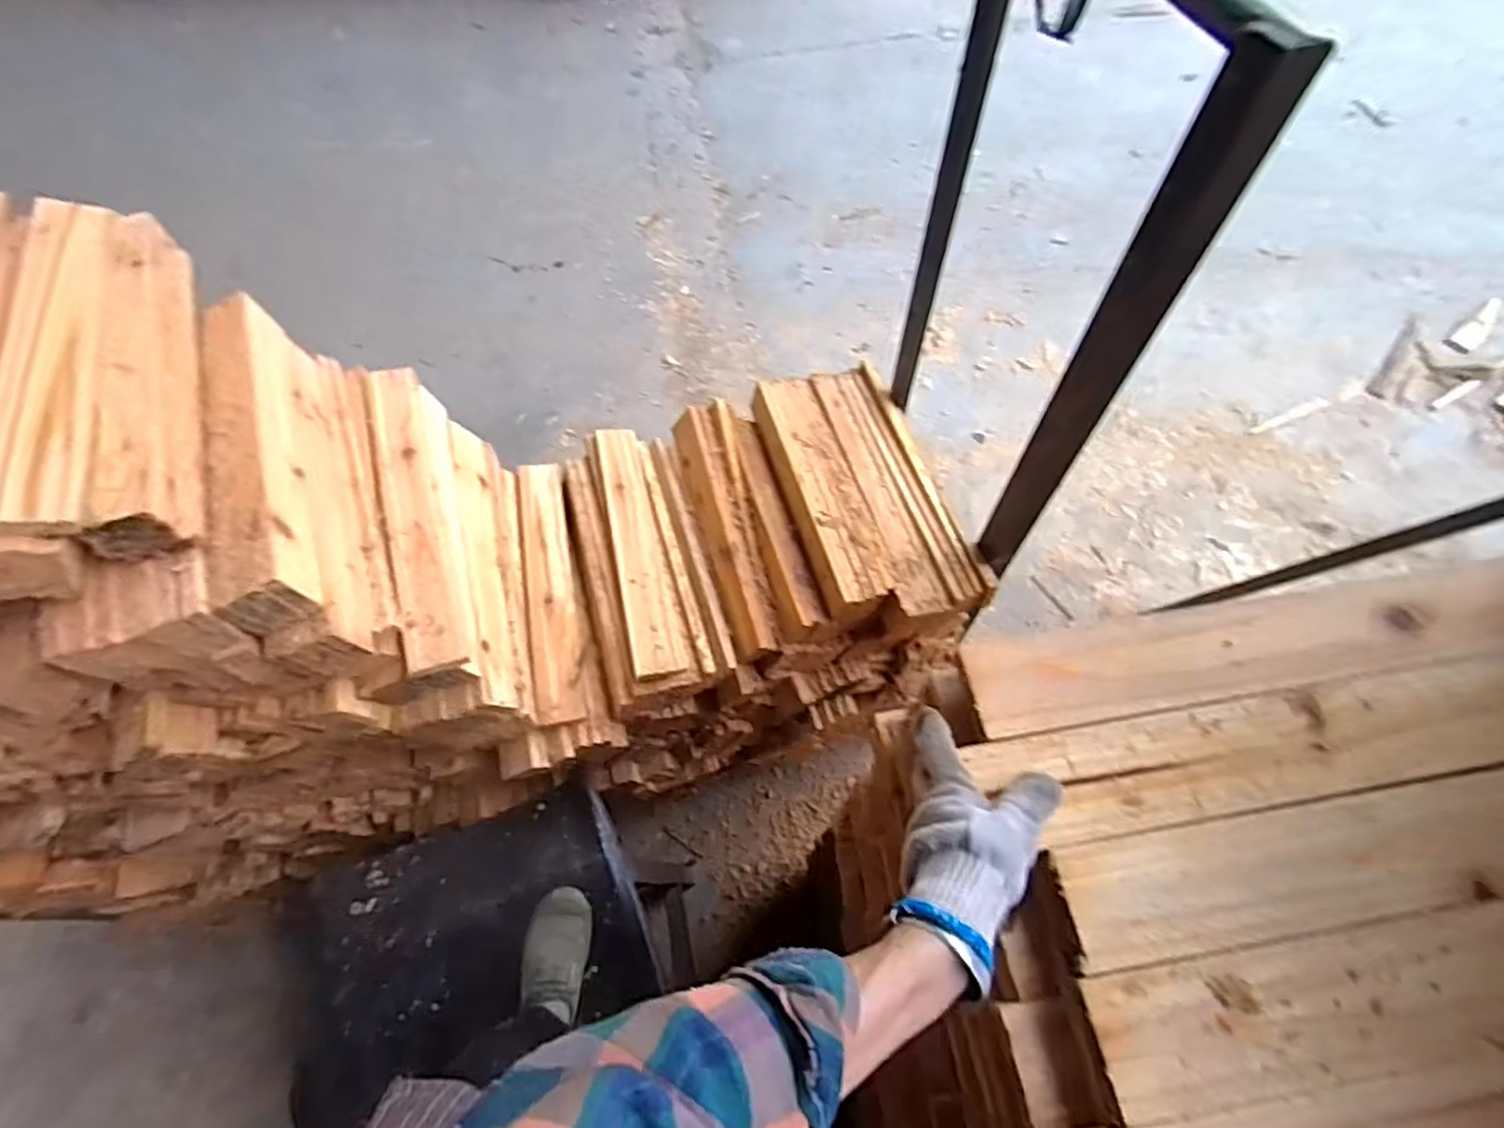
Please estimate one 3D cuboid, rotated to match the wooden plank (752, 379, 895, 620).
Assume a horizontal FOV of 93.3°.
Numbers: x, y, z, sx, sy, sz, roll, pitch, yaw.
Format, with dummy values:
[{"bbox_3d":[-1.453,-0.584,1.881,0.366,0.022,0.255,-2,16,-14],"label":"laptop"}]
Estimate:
[{"bbox_3d":[0.119,-0.145,1.271,0.141,0.049,0.497,-16,63,-6],"label":"wooden plank"}]

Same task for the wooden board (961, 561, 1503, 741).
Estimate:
[{"bbox_3d":[0.389,0.053,0.520,0.465,0.018,0.071,-9,62,-2],"label":"wooden board"}]

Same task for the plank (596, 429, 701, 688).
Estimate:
[{"bbox_3d":[-0.199,-0.034,1.223,0.097,0.045,0.493,-16,63,-6],"label":"plank"}]

